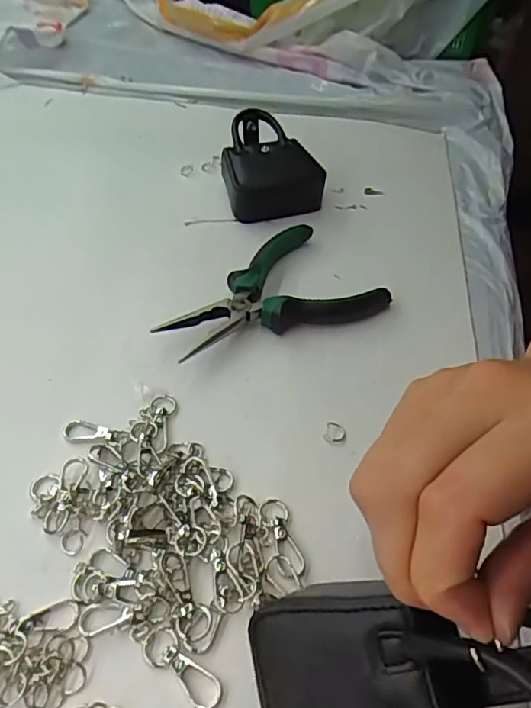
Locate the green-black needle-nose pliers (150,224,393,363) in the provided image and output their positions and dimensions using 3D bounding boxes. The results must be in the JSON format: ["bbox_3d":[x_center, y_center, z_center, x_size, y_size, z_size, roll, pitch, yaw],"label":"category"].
[{"bbox_3d":[0.004,-0.035,0.368,0.144,0.022,0.090,-29,57,-28],"label":"green-black needle-nose pliers"}]

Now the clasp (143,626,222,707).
[{"bbox_3d":[-0.035,0.131,0.228,0.039,0.004,0.014,33,53,23],"label":"clasp"}]

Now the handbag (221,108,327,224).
[{"bbox_3d":[0.003,-0.158,0.460,0.080,0.047,0.095,-4,48,-8],"label":"handbag"}]

